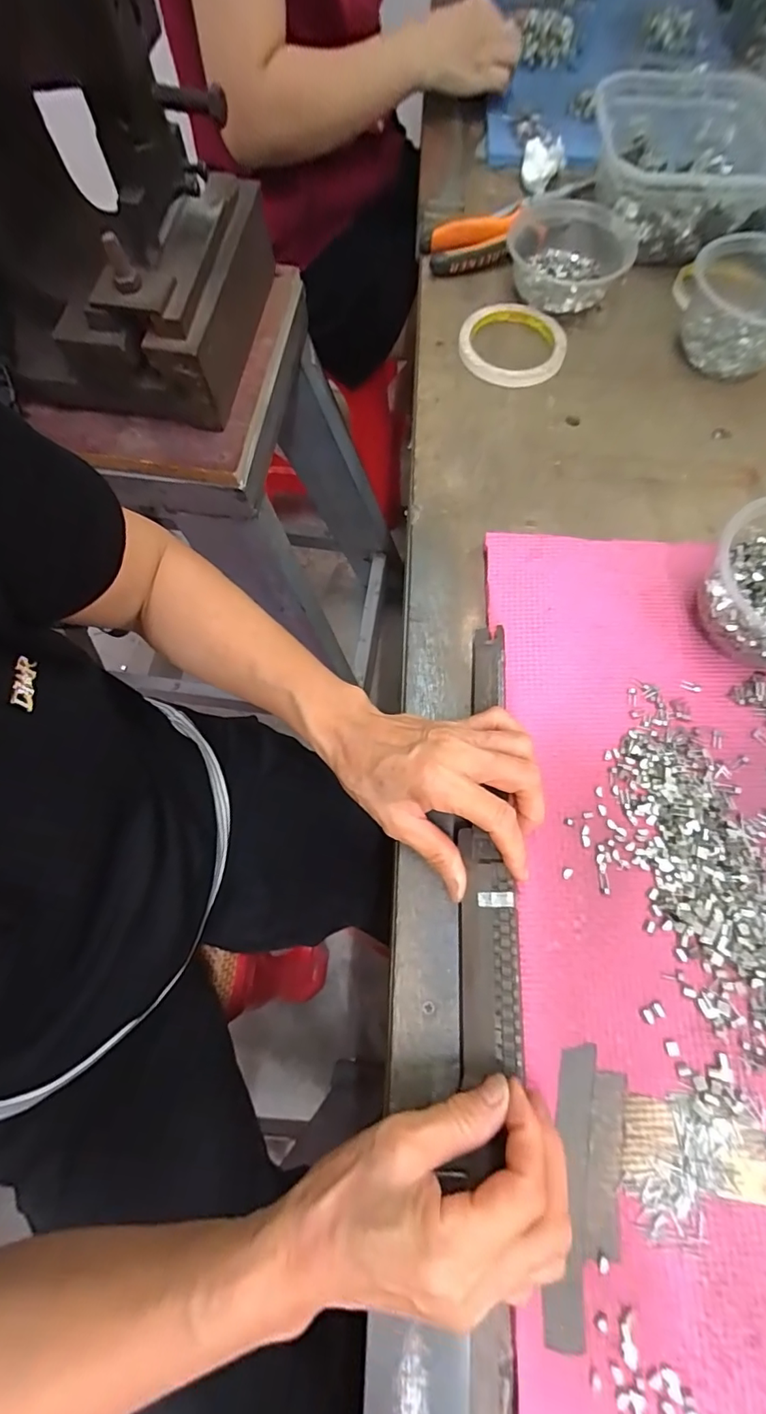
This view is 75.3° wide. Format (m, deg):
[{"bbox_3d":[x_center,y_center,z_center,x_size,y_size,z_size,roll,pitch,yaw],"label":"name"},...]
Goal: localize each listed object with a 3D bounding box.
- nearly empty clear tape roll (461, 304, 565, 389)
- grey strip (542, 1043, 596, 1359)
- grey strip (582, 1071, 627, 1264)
[{"bbox_3d":[0.124,-0.341,0.462,0.092,0.017,0.095,0,70,1],"label":"nearly empty clear tape roll"},{"bbox_3d":[0.096,0.243,0.251,0.019,0.004,0.123,10,71,5],"label":"grey strip"},{"bbox_3d":[0.114,0.234,0.255,0.018,0.004,0.078,12,71,5],"label":"grey strip"}]

